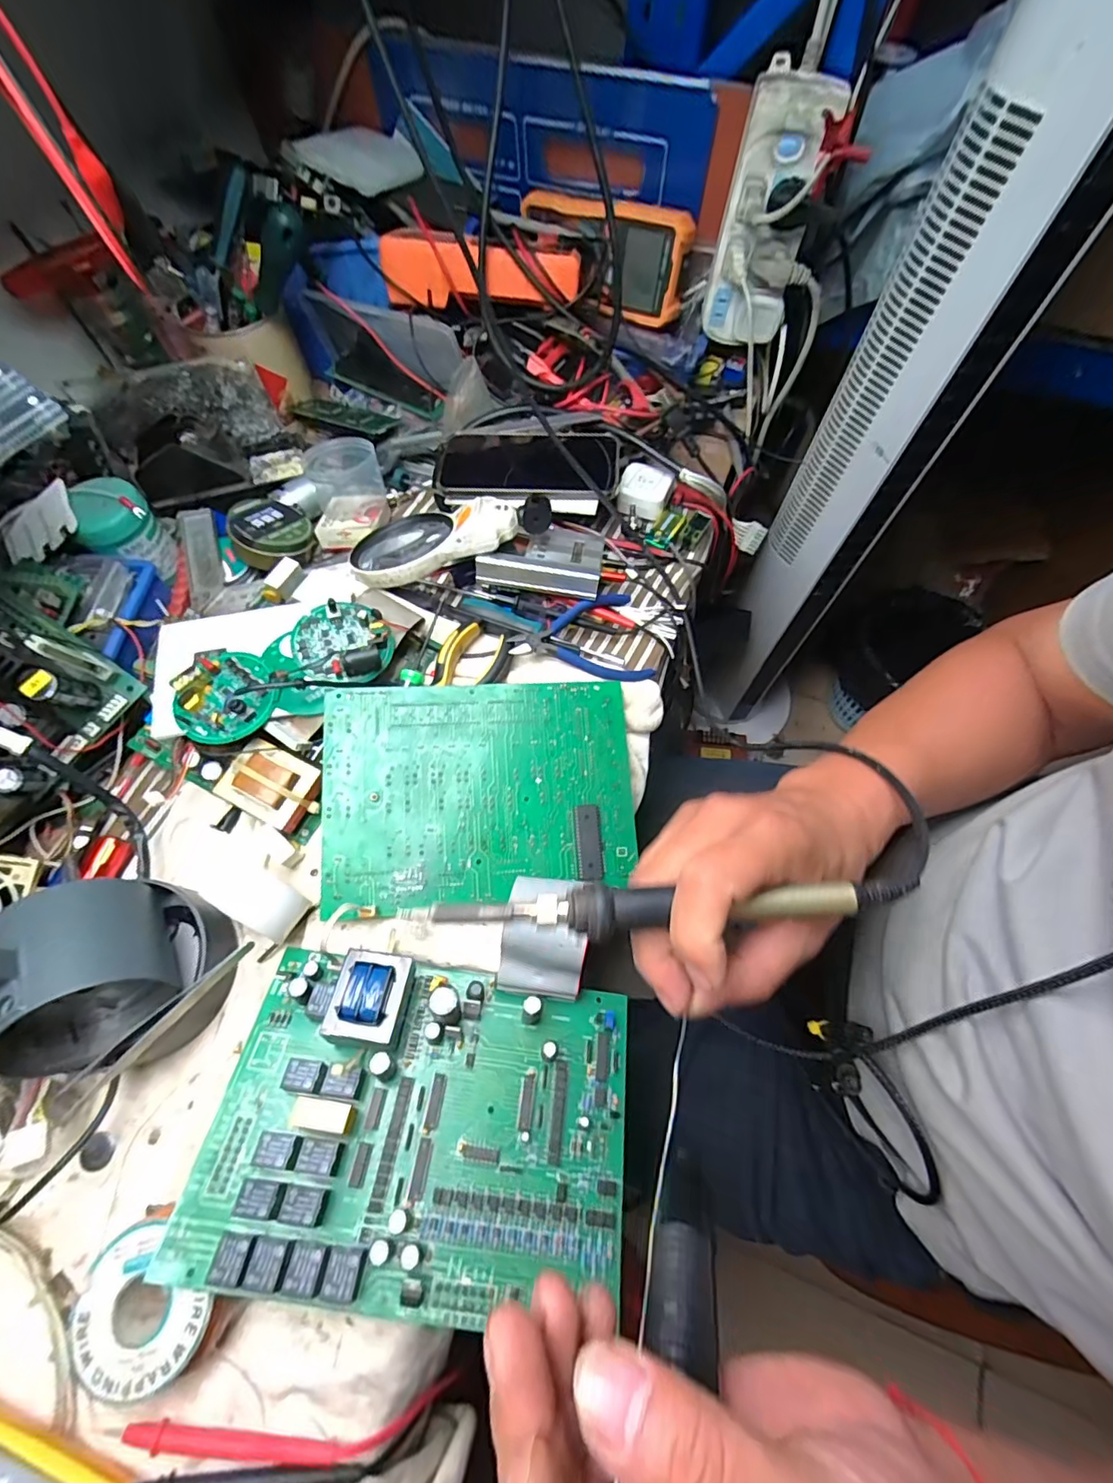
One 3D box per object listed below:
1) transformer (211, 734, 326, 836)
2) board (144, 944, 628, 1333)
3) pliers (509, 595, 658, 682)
[{"bbox_3d":[-0.203,0.030,0.389,0.064,0.032,0.048,24,67,10],"label":"transformer"},{"bbox_3d":[-0.074,0.209,0.302,0.228,0.044,0.155,8,65,2],"label":"board"},{"bbox_3d":[0.018,-0.086,0.448,0.112,0.021,0.076,-8,66,-5],"label":"pliers"}]

